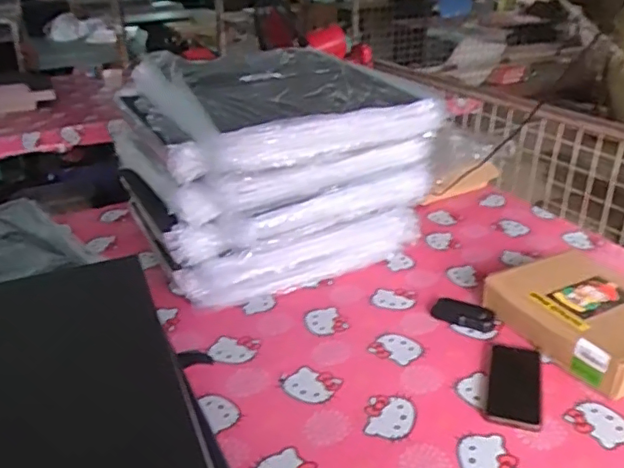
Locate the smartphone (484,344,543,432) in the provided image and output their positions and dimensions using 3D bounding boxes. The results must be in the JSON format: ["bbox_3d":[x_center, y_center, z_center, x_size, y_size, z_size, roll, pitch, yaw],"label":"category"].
[{"bbox_3d":[0.302,0.222,0.842,0.074,0.007,0.174,8,29,18],"label":"smartphone"}]

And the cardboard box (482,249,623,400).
[{"bbox_3d":[0.461,0.137,0.933,0.237,0.079,0.275,-13,29,-21],"label":"cardboard box"}]

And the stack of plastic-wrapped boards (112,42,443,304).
[{"bbox_3d":[-0.089,-0.140,1.189,0.518,0.379,0.544,-14,30,-23],"label":"stack of plastic-wrapped boards"}]

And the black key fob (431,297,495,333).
[{"bbox_3d":[0.269,0.144,1.000,0.108,0.021,0.059,14,31,27],"label":"black key fob"}]

